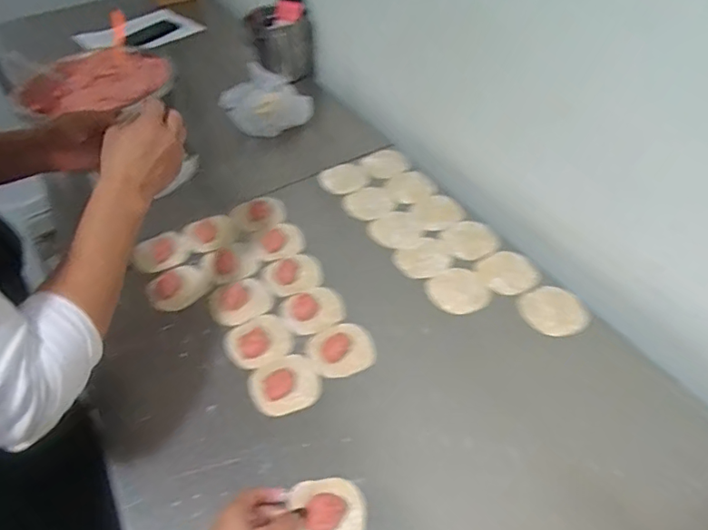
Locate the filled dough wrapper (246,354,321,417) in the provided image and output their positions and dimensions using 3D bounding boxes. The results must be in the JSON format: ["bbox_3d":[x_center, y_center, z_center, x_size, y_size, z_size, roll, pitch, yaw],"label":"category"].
[{"bbox_3d":[-0.084,0.145,0.621,0.081,0.008,0.075,-22,49,-17],"label":"filled dough wrapper"}]

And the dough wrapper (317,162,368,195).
[{"bbox_3d":[-0.019,-0.152,0.892,0.079,0.008,0.081,-22,49,-17],"label":"dough wrapper"}]

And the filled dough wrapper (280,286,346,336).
[{"bbox_3d":[-0.055,0.062,0.700,0.084,0.011,0.069,-18,48,-13],"label":"filled dough wrapper"}]

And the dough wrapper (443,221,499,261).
[{"bbox_3d":[0.178,-0.040,0.779,0.076,0.005,0.078,-2,46,2],"label":"dough wrapper"}]

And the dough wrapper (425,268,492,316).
[{"bbox_3d":[0.146,0.037,0.715,0.083,0.004,0.079,-2,46,2],"label":"dough wrapper"}]

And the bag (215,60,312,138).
[{"bbox_3d":[-0.172,-0.331,1.005,0.122,0.091,0.143,23,52,24],"label":"bag"}]

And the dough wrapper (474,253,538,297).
[{"bbox_3d":[0.222,0.011,0.729,0.083,0.005,0.073,-26,50,-20],"label":"dough wrapper"}]

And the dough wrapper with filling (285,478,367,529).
[{"bbox_3d":[-0.026,0.248,0.504,0.074,0.024,0.074,-1,49,1],"label":"dough wrapper with filling"}]

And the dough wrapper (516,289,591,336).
[{"bbox_3d":[0.268,0.061,0.681,0.084,0.004,0.081,-21,48,-16],"label":"dough wrapper"}]

